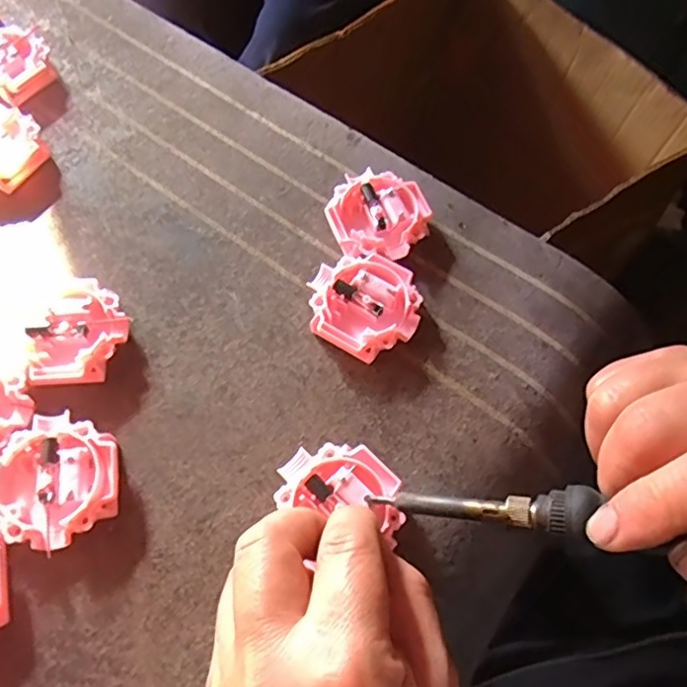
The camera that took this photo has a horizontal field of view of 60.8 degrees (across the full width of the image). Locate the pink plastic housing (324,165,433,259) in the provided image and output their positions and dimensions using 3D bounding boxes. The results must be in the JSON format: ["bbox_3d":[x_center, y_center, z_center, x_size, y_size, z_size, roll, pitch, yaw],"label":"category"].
[{"bbox_3d":[0.018,-0.067,0.314,0.051,0.015,0.051,0,66,-1],"label":"pink plastic housing"}]

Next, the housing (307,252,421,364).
[{"bbox_3d":[0.010,-0.019,0.290,0.054,0.015,0.052,0,66,-1],"label":"housing"}]

